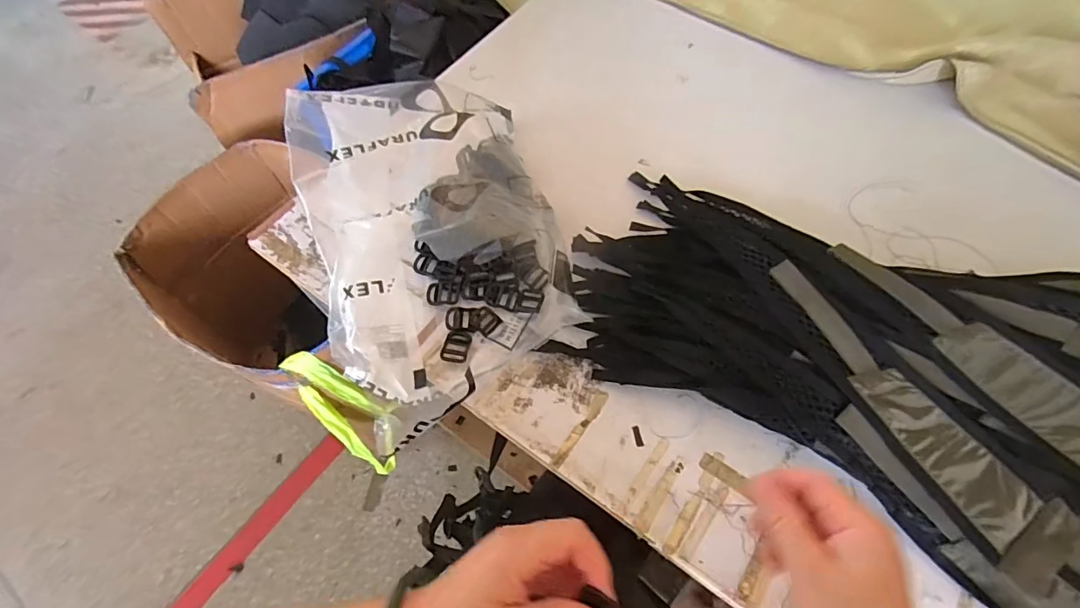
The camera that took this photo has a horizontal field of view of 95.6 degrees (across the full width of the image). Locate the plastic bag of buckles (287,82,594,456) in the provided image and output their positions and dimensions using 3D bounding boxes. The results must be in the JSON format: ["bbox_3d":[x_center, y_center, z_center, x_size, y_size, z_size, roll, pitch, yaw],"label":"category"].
[{"bbox_3d":[-0.111,-0.088,0.517,0.231,0.109,0.334,-17,61,-6],"label":"plastic bag of buckles"}]

